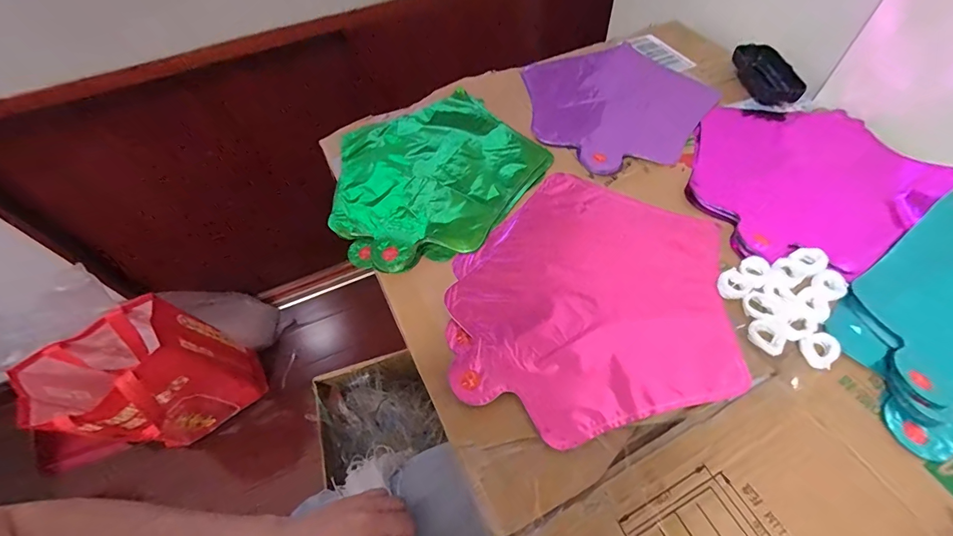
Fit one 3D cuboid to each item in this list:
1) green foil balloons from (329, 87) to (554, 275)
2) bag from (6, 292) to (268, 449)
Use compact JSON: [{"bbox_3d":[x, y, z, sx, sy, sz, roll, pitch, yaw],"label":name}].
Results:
[{"bbox_3d":[-0.058,-0.110,0.456,0.235,0.008,0.227,-37,61,-20],"label":"green foil balloons"},{"bbox_3d":[-0.727,0.261,0.923,0.231,0.395,0.318,36,72,18],"label":"bag"}]

